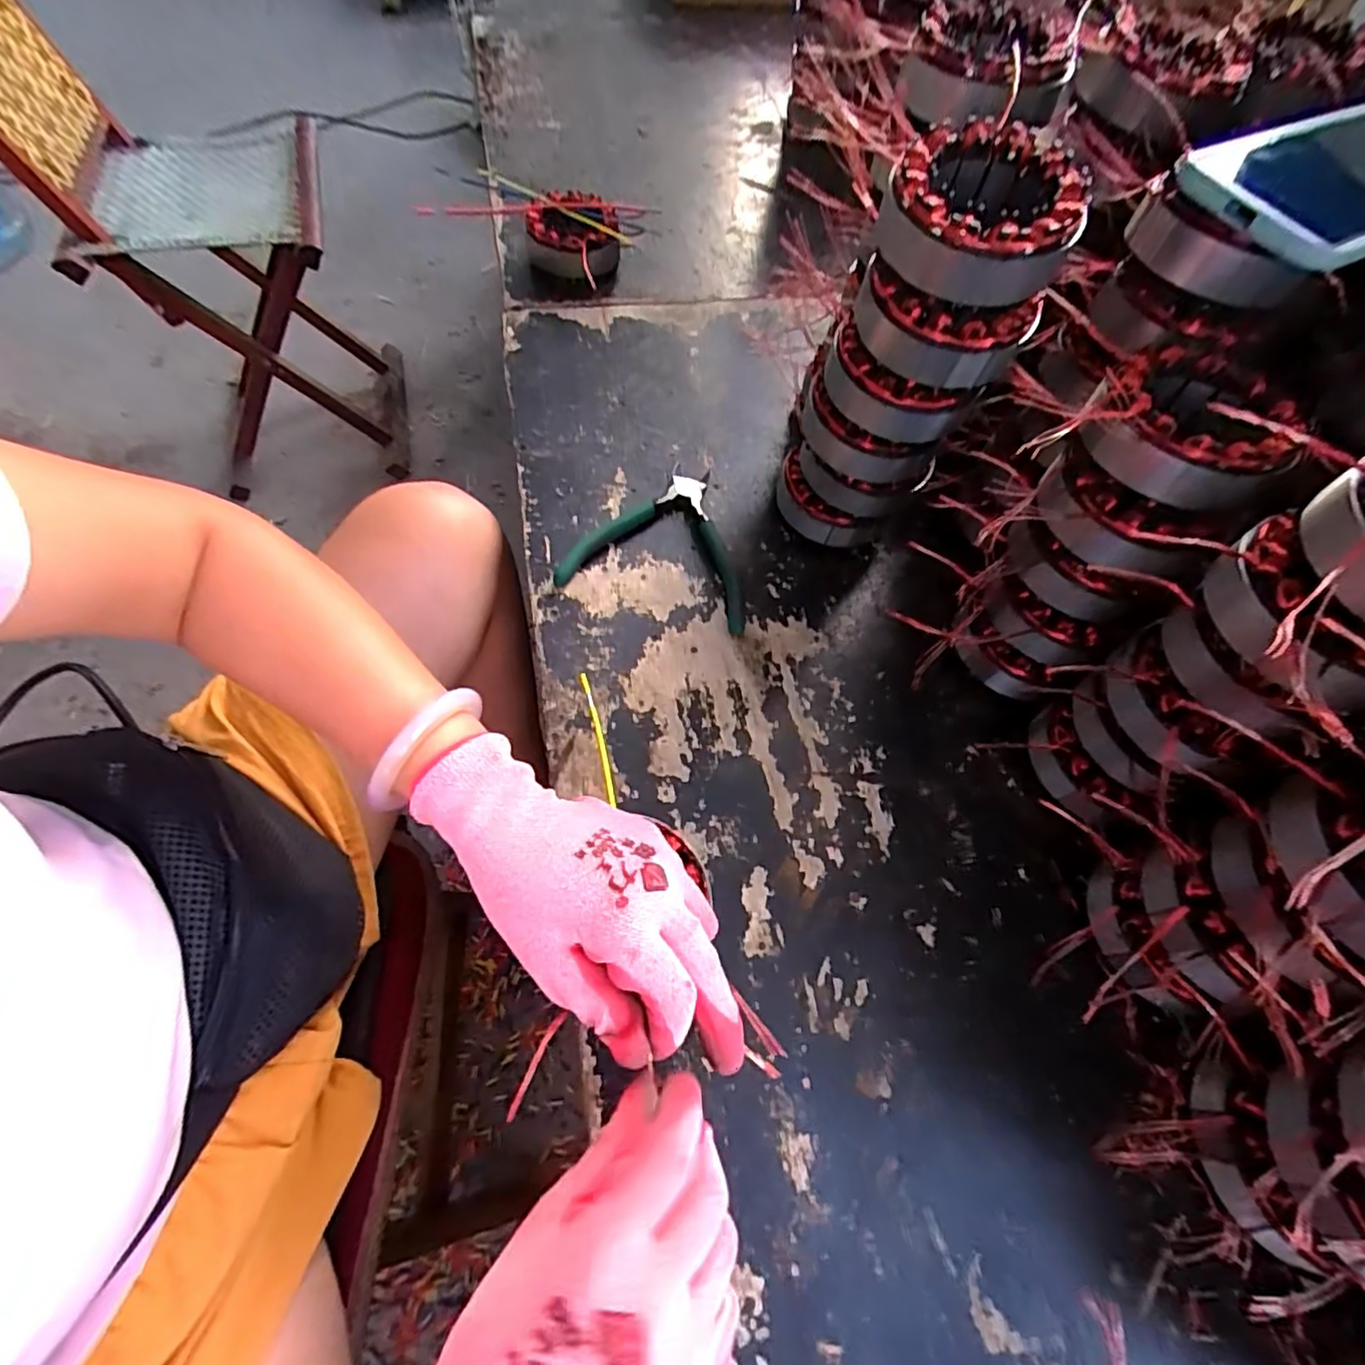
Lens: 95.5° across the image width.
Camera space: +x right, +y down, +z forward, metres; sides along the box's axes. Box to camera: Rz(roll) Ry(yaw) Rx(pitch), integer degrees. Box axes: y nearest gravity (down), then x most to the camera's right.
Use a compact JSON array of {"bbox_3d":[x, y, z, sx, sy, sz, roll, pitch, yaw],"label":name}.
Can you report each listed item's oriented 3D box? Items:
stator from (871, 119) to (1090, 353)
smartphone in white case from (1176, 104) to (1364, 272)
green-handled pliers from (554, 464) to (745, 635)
[{"bbox_3d":[0.136,-0.214,0.296,0.090,0.052,0.083,24,64,9],"label":"stator"},{"bbox_3d":[0.311,-0.235,0.290,0.160,0.014,0.086,-26,67,-15],"label":"smartphone in white case"},{"bbox_3d":[-0.008,-0.108,0.457,0.134,0.011,0.127,15,63,4],"label":"green-handled pliers"}]

